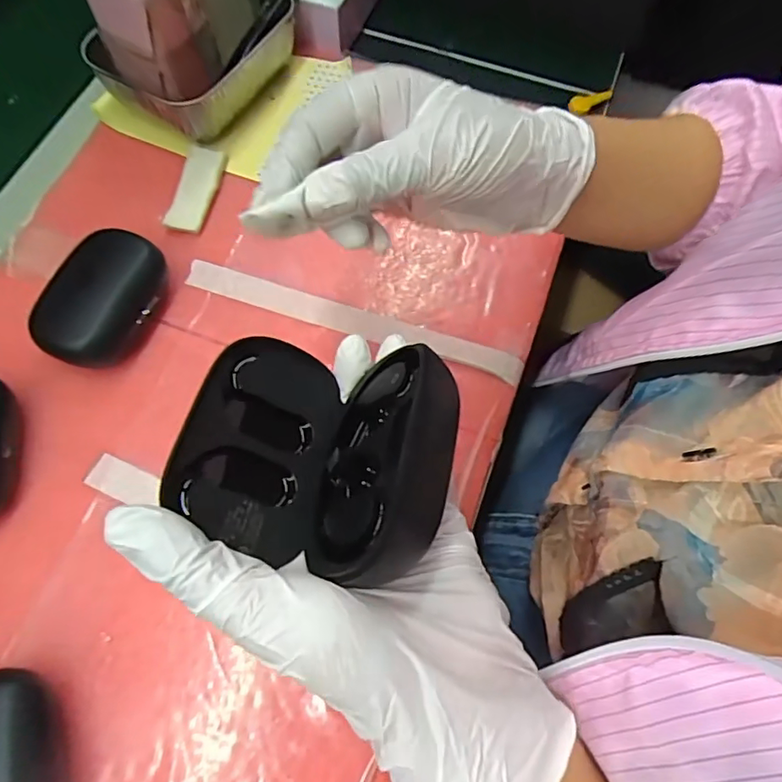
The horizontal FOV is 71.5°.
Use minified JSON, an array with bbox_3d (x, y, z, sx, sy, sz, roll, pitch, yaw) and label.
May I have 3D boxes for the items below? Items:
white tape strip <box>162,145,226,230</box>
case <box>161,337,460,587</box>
[{"bbox_3d":[-0.131,-0.137,0.366,0.027,0.009,0.067,9,69,1],"label":"white tape strip"},{"bbox_3d":[-0.028,0.018,0.191,0.093,0.049,0.079,13,69,3],"label":"case"}]

